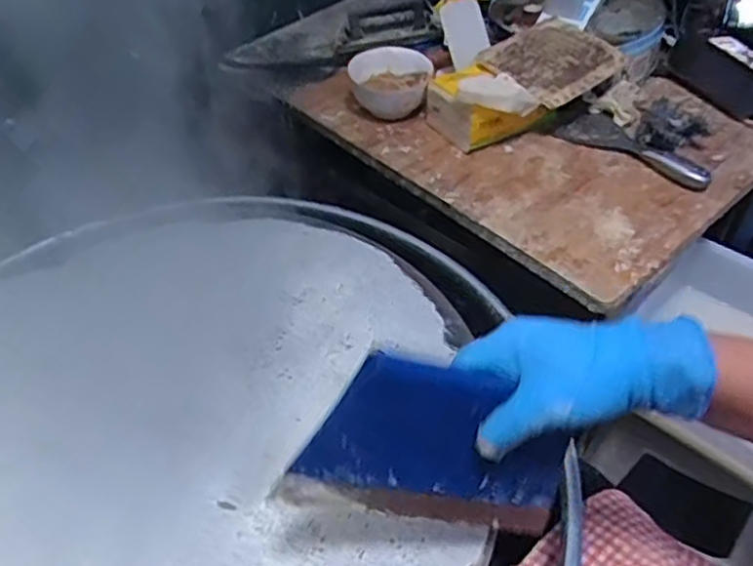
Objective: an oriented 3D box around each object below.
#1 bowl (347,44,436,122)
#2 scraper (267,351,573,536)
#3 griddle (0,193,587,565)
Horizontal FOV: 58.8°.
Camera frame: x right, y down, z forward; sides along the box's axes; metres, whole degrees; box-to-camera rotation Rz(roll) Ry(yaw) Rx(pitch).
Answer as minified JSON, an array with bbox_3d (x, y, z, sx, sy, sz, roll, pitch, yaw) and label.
[{"bbox_3d":[0.019,-0.282,0.952,0.116,0.069,0.086,7,47,7],"label":"bowl"},{"bbox_3d":[0.044,0.107,0.424,0.184,0.122,0.010,13,28,-16],"label":"scraper"},{"bbox_3d":[-0.164,0.163,0.570,0.685,0.073,0.620,-36,56,-29],"label":"griddle"}]

